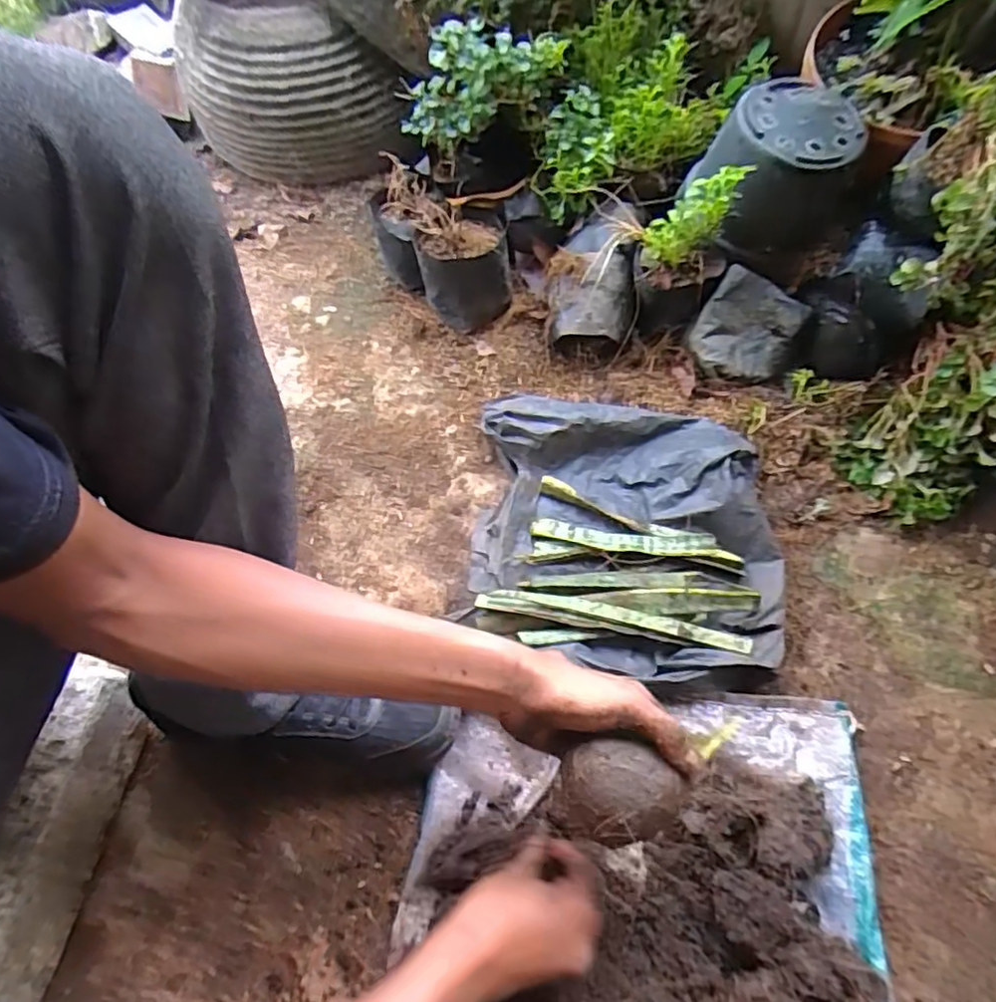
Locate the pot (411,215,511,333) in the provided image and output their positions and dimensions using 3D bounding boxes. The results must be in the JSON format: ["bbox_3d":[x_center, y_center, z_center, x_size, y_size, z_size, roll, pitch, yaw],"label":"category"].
[{"bbox_3d":[-0.039,-0.266,0.740,0.091,0.106,0.088,1,62,-2],"label":"pot"}]

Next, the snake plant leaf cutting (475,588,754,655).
[{"bbox_3d":[0.098,0.102,0.556,0.237,0.009,0.024,12,62,4],"label":"snake plant leaf cutting"}]

